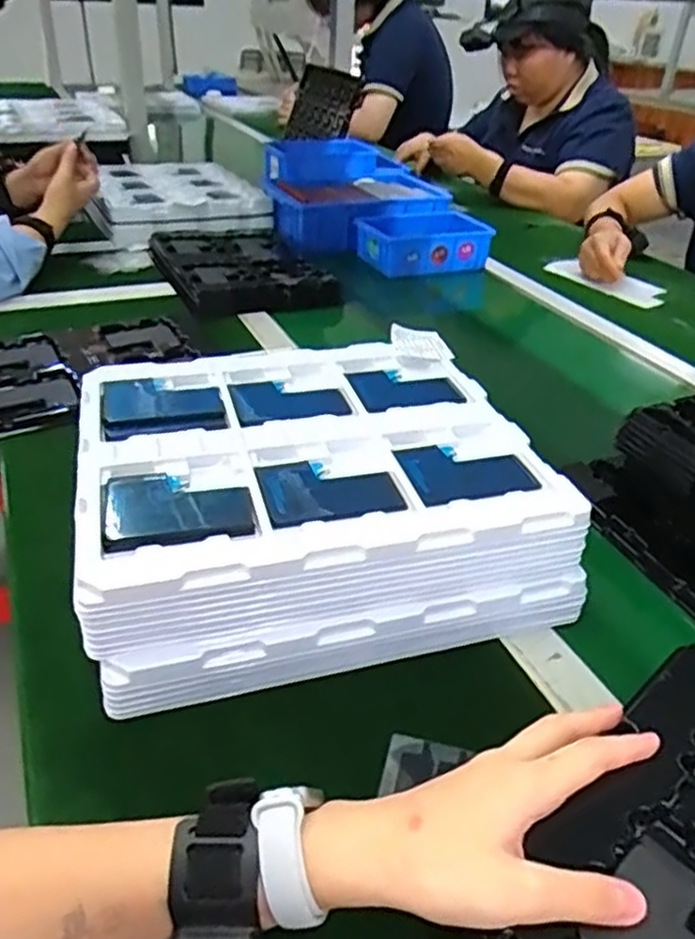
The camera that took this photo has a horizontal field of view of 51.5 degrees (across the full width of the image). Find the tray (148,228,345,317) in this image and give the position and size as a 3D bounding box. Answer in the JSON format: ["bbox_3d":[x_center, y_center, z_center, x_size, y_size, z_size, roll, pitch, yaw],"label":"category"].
[{"bbox_3d":[-0.174,-0.320,1.125,0.226,0.036,0.324,-15,38,-24],"label":"tray"}]

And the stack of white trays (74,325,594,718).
[{"bbox_3d":[-0.031,0.012,0.570,0.326,0.089,0.305,-7,35,-15],"label":"stack of white trays"}]

